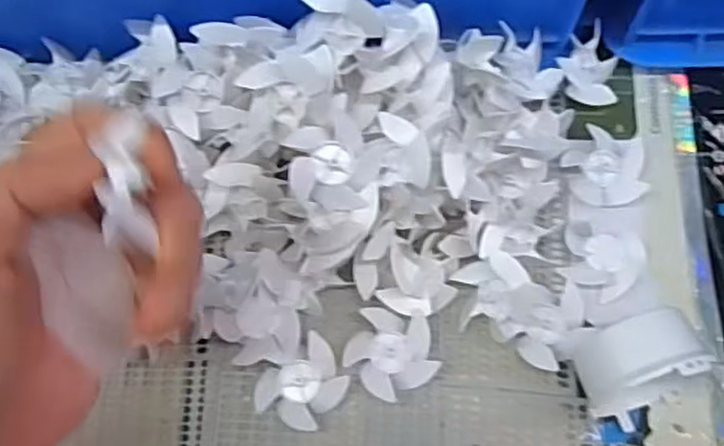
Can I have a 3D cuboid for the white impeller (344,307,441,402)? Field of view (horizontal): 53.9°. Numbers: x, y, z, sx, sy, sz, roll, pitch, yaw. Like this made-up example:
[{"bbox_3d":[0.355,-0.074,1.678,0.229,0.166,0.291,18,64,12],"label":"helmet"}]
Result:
[{"bbox_3d":[0.014,0.056,0.312,0.038,0.014,0.038,-1,70,2],"label":"white impeller"}]

